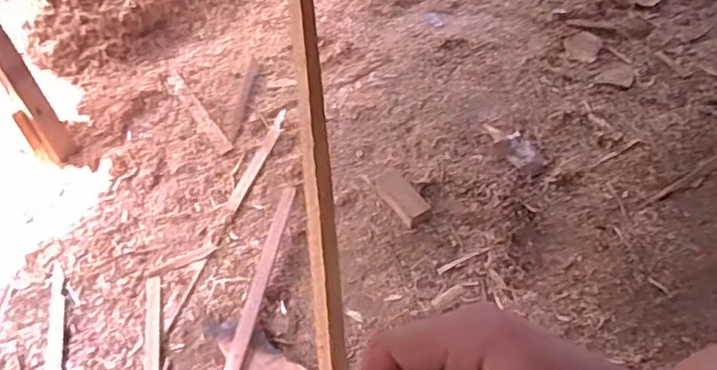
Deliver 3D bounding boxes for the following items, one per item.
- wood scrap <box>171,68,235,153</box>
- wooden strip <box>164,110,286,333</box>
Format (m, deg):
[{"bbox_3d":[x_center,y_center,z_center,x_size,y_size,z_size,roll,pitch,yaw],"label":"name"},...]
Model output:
[{"bbox_3d":[-0.320,-0.147,1.165,0.035,0.012,0.261,-30,57,-17],"label":"wood scrap"},{"bbox_3d":[-0.217,0.037,1.017,0.025,0.004,0.463,13,56,14],"label":"wooden strip"}]

